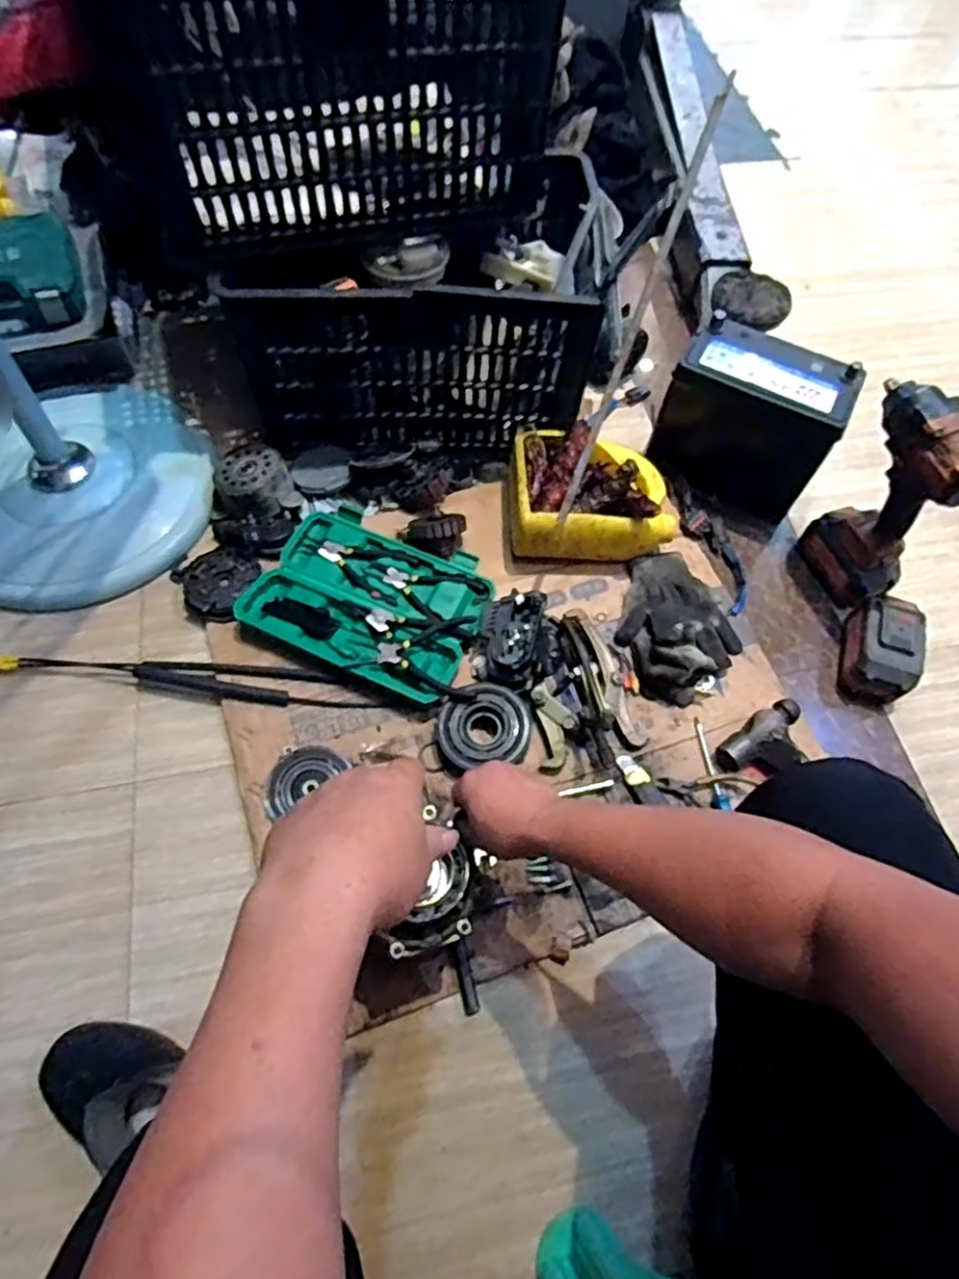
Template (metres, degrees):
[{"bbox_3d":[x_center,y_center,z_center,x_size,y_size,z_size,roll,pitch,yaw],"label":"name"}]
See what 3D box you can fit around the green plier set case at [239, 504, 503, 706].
[{"bbox_3d":[-0.145,-0.056,0.914,0.298,0.034,0.226,23,64,9],"label":"green plier set case"}]

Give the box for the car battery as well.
[{"bbox_3d":[0.378,-0.301,0.990,0.225,0.212,0.131,29,65,12],"label":"car battery"}]

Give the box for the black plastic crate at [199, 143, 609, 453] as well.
[{"bbox_3d":[-0.087,-0.482,1.008,0.469,0.267,0.322,-1,63,-4],"label":"black plastic crate"}]

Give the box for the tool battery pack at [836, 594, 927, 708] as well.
[{"bbox_3d":[0.528,0.015,0.904,0.080,0.082,0.130,22,62,10],"label":"tool battery pack"}]

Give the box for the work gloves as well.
[{"bbox_3d":[0.259,-0.030,0.910,0.154,0.064,0.213,-17,63,-12],"label":"work gloves"}]

